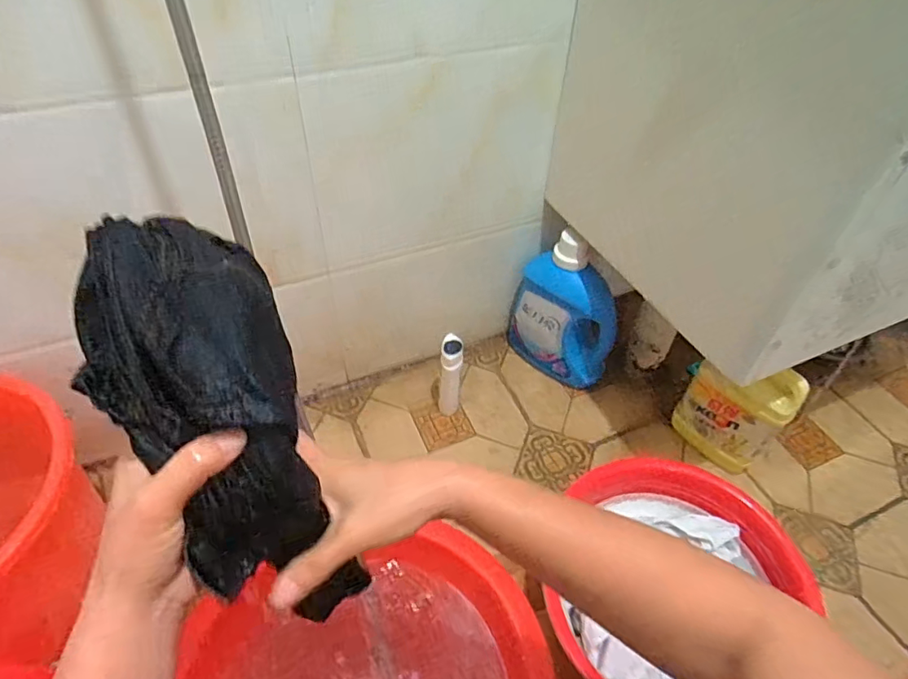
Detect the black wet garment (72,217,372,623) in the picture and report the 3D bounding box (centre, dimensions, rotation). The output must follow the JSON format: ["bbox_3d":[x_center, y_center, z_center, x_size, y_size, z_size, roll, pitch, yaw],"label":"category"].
[{"bbox_3d":[-0.135,0.069,0.337,0.105,0.293,0.074,-23,17,-22],"label":"black wet garment"}]

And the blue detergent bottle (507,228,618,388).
[{"bbox_3d":[0.200,-0.046,0.978,0.195,0.294,0.073,36,55,26],"label":"blue detergent bottle"}]

